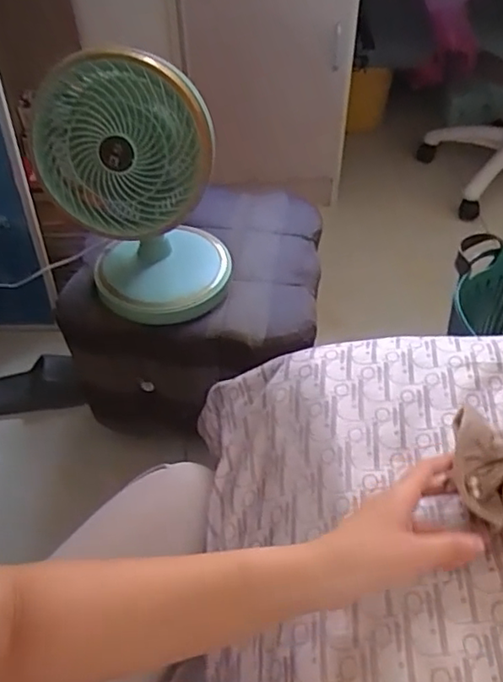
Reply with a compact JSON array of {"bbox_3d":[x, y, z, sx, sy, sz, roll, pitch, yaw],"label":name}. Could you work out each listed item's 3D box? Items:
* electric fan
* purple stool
[{"bbox_3d":[-0.151,-0.202,0.824,0.217,0.369,0.166,-11,48,-9],"label":"electric fan"},{"bbox_3d":[-0.089,-0.036,1.090,0.399,0.295,0.330,5,47,6],"label":"purple stool"}]

